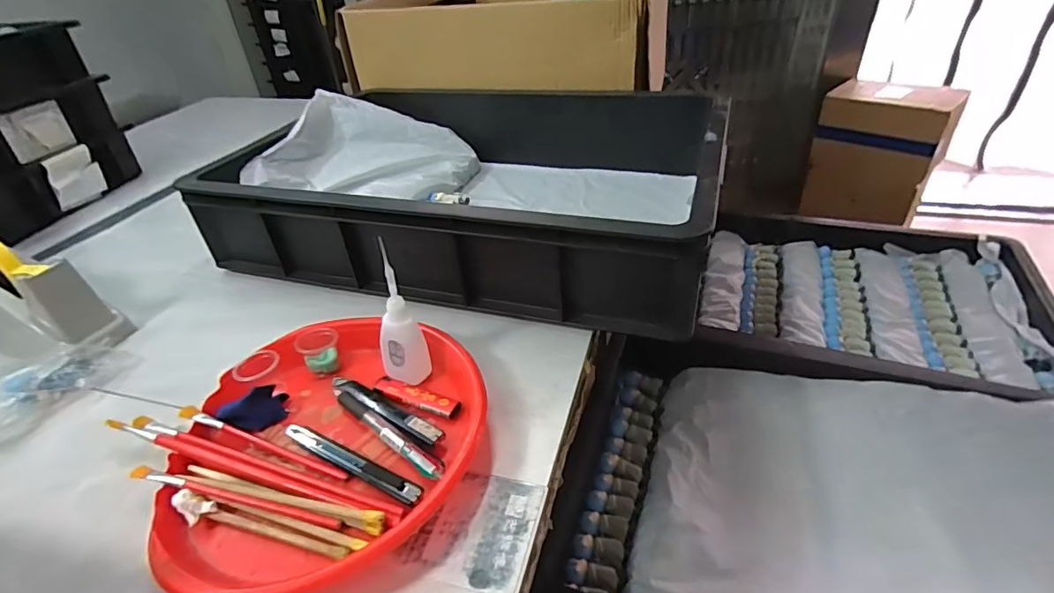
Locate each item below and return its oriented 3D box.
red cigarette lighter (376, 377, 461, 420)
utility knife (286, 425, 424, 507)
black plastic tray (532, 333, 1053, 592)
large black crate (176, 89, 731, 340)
[{"bbox_3d":[-0.094,0.085,0.438,0.078,0.013,0.018,12,39,22],"label":"red cigarette lighter"},{"bbox_3d":[-0.133,0.125,0.386,0.134,0.005,0.016,16,41,26],"label":"utility knife"},{"bbox_3d":[0.340,0.219,0.521,0.551,0.089,0.425,12,39,22],"label":"black plastic tray"},{"bbox_3d":[-0.052,-0.164,0.682,0.572,0.123,0.443,9,38,18],"label":"large black crate"}]

